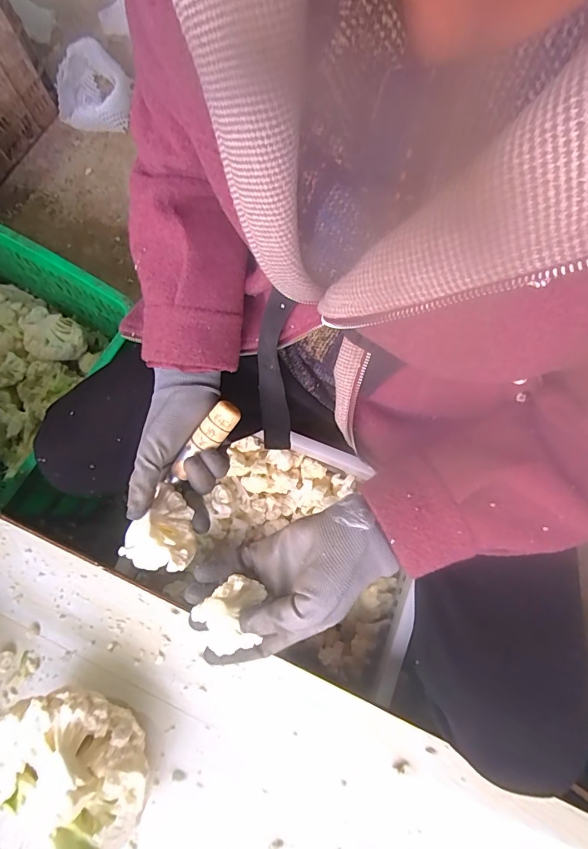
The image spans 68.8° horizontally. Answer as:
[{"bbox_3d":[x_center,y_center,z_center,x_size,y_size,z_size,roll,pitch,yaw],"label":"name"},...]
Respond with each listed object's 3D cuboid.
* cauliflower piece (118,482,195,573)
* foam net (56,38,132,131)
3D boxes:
[{"bbox_3d":[-0.116,0.100,0.381,0.064,0.036,0.070,0,75,1],"label":"cauliflower piece"},{"bbox_3d":[-0.486,-0.809,1.040,0.173,0.062,0.222,-18,77,-3],"label":"foam net"}]

